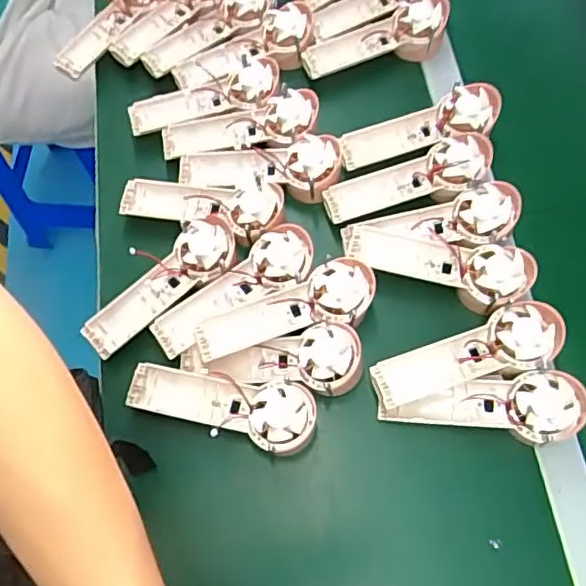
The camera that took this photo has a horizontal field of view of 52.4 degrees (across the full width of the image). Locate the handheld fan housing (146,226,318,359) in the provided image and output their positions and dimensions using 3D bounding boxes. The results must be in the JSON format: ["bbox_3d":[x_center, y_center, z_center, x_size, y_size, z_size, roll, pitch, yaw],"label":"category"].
[{"bbox_3d":[-0.054,-0.002,0.578,0.175,0.022,0.058,-38,71,-12],"label":"handheld fan housing"}]

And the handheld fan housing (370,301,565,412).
[{"bbox_3d":[0.159,0.061,0.549,0.173,0.041,0.056,-19,68,-5],"label":"handheld fan housing"}]

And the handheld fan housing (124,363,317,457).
[{"bbox_3d":[-0.067,0.099,0.537,0.171,0.032,0.057,11,69,7],"label":"handheld fan housing"}]

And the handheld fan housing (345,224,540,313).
[{"bbox_3d":[0.140,-0.027,0.578,0.173,0.028,0.061,13,69,8],"label":"handheld fan housing"}]

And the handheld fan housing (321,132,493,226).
[{"bbox_3d":[0.121,-0.113,0.615,0.174,0.030,0.063,-22,68,-6],"label":"handheld fan housing"}]

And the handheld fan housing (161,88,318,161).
[{"bbox_3d":[-0.060,-0.186,0.657,0.170,0.029,0.053,-7,68,0],"label":"handheld fan housing"}]

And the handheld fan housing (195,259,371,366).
[{"bbox_3d":[-0.008,0.015,0.568,0.174,0.021,0.063,-14,68,-3],"label":"handheld fan housing"}]

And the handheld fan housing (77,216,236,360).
[{"bbox_3d":[-0.127,-0.009,0.585,0.176,0.027,0.058,-41,72,-13],"label":"handheld fan housing"}]

